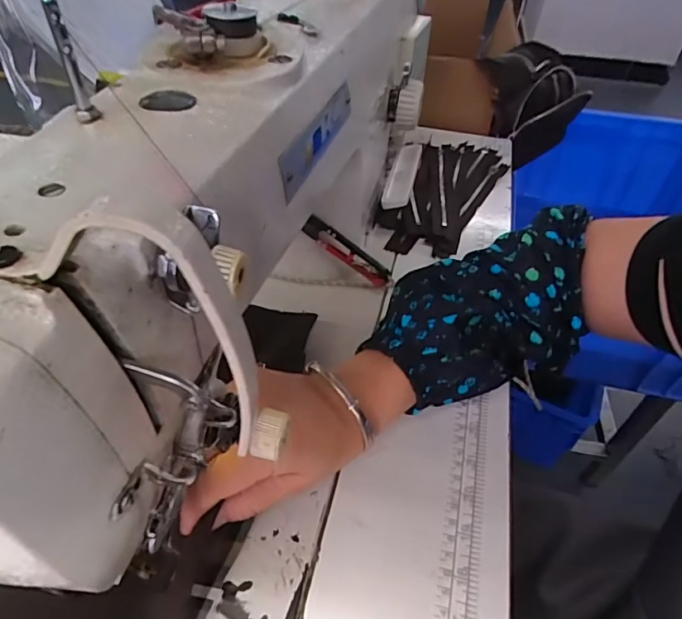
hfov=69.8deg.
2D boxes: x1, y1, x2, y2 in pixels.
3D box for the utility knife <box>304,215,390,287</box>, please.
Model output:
[{"bbox_3d":[0.005,-0.048,0.416,0.089,0.023,0.009,35,40,-21],"label":"utility knife"}]

